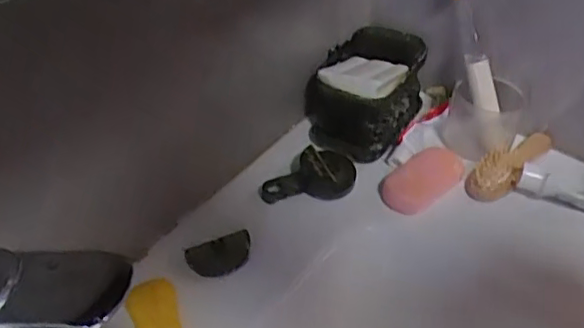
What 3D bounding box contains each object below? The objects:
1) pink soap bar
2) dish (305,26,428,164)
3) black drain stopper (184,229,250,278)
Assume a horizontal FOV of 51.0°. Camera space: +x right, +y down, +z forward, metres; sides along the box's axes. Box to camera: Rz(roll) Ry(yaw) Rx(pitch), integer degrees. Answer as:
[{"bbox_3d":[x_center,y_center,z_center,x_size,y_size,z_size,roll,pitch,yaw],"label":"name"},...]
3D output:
[{"bbox_3d":[0.131,0.014,0.605,0.086,0.028,0.042,-23,49,-25],"label":"pink soap bar"},{"bbox_3d":[0.080,-0.083,0.662,0.102,0.081,0.147,22,46,19],"label":"dish"},{"bbox_3d":[-0.062,0.081,0.533,0.056,0.018,0.031,-11,45,-15],"label":"black drain stopper"}]

